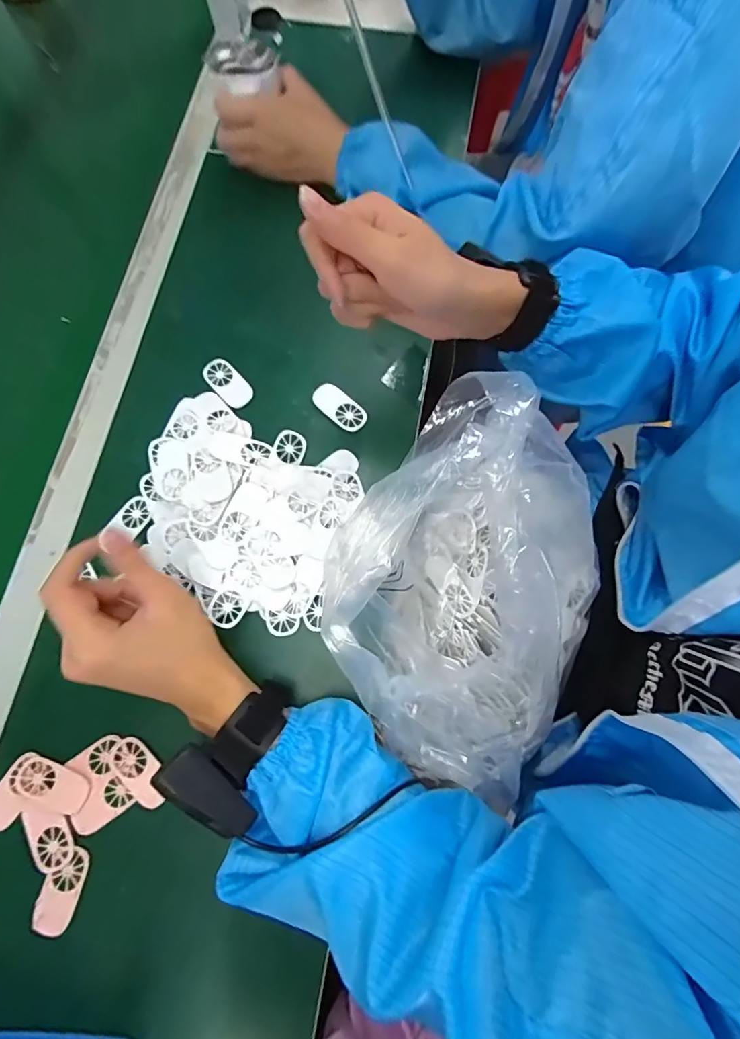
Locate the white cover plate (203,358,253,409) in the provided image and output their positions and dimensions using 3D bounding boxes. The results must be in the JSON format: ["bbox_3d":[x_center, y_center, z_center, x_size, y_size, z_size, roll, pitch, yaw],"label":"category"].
[{"bbox_3d":[-0.141,-0.135,0.461,0.027,0.004,0.061,-41,79,-7],"label":"white cover plate"}]

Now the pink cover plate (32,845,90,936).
[{"bbox_3d":[-0.234,0.280,0.354,0.028,0.006,0.056,14,74,-4],"label":"pink cover plate"}]

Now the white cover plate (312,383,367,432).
[{"bbox_3d":[-0.030,-0.110,0.455,0.059,0.004,0.029,42,81,10],"label":"white cover plate"}]

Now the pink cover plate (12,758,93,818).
[{"bbox_3d":[-0.251,0.210,0.368,0.058,0.004,0.029,22,78,7],"label":"pink cover plate"}]

